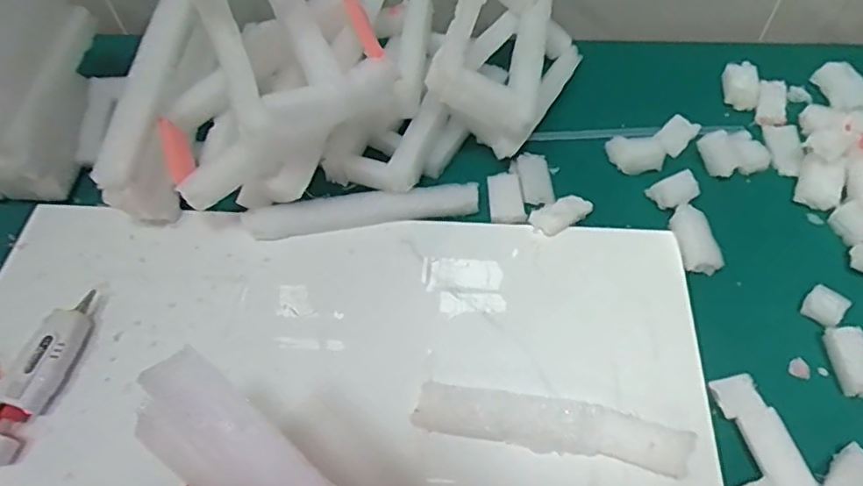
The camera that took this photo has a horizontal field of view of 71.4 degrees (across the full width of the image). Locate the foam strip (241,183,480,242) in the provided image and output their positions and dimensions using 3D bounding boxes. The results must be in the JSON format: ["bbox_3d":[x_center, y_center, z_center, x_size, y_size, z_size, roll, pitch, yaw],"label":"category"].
[{"bbox_3d":[-0.060,-0.030,0.543,0.207,0.031,0.025,-9,58,-5],"label":"foam strip"}]

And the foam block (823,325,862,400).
[{"bbox_3d":[0.322,0.090,0.460,0.021,0.025,0.053,-5,58,-2],"label":"foam block"}]

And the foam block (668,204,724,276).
[{"bbox_3d":[0.231,-0.003,0.527,0.032,0.021,0.060,-7,58,-3],"label":"foam block"}]

